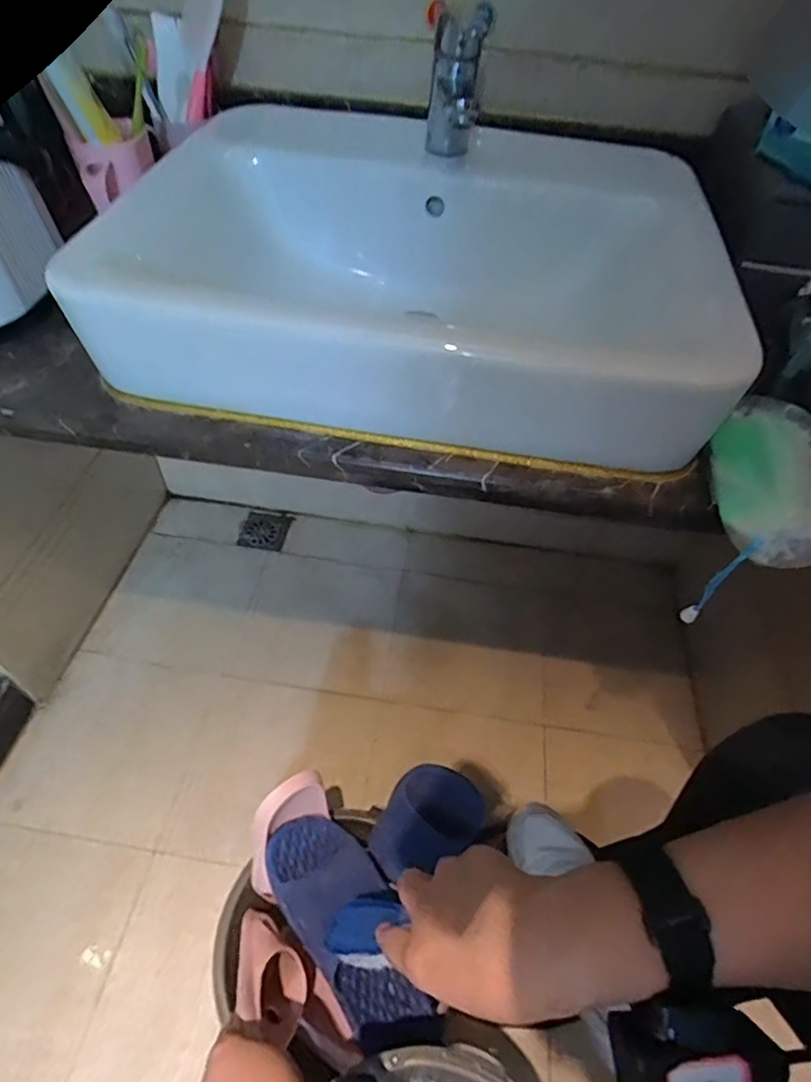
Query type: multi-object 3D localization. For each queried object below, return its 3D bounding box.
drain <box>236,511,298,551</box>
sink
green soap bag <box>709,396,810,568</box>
[{"bbox_3d":[-0.317,-0.027,1.287,0.111,0.015,0.103,9,57,8],"label":"drain"},{"bbox_3d":[0.021,-0.277,0.561,0.515,0.130,0.410,8,51,2],"label":"sink"},{"bbox_3d":[0.275,-0.044,0.435,0.084,0.060,0.127,22,52,11],"label":"green soap bag"}]

